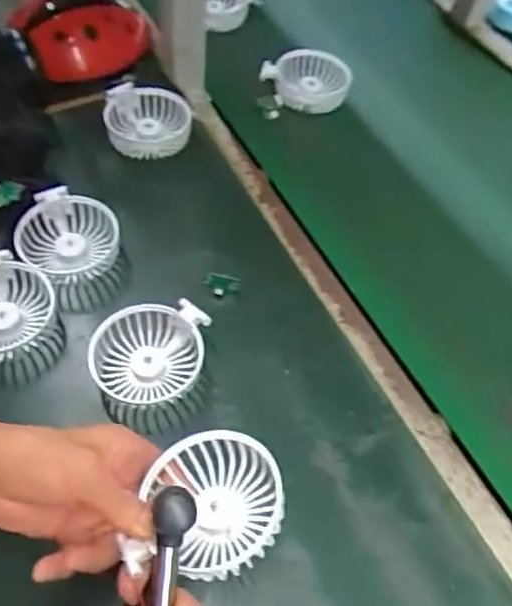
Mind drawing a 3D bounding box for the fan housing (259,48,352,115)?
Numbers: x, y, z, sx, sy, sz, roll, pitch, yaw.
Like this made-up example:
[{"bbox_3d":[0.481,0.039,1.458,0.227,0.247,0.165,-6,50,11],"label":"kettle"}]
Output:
[{"bbox_3d":[0.062,-0.270,0.751,0.099,0.044,0.103,1,56,-2],"label":"fan housing"}]

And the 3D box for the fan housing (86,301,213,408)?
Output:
[{"bbox_3d":[-0.087,0.040,0.508,0.076,0.032,0.100,39,63,21],"label":"fan housing"}]

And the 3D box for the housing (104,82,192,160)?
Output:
[{"bbox_3d":[-0.117,-0.196,0.673,0.091,0.042,0.087,-2,56,-4],"label":"housing"}]

